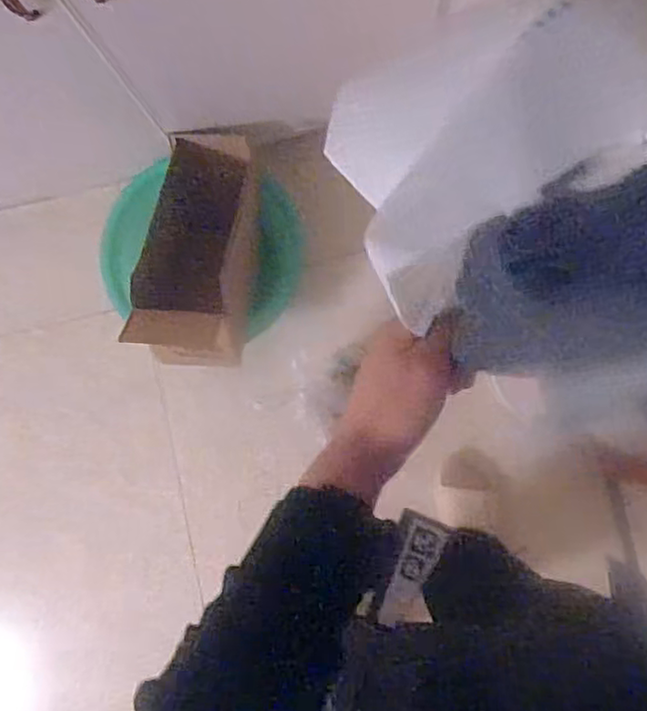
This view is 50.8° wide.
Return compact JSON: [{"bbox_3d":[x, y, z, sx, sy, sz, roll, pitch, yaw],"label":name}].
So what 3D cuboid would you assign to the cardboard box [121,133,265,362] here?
[{"bbox_3d":[-0.205,-0.182,1.142,0.152,0.147,0.384,8,87,4],"label":"cardboard box"}]

